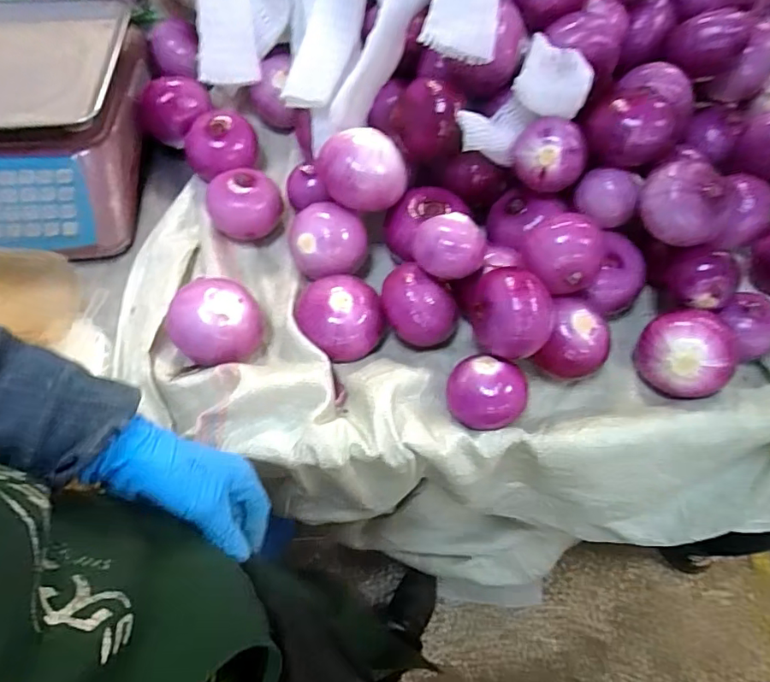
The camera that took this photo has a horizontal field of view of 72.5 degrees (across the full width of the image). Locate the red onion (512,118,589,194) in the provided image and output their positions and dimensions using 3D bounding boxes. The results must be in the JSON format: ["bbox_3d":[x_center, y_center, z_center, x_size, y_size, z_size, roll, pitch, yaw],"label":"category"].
[{"bbox_3d":[0.171,-0.193,0.542,0.069,0.056,0.054,23,66,12],"label":"red onion"}]

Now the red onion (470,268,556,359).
[{"bbox_3d":[0.116,-0.028,0.473,0.072,0.060,0.067,23,66,12],"label":"red onion"}]

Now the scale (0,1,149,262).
[{"bbox_3d":[-0.486,-0.271,0.647,0.353,0.094,0.348,-1,64,1],"label":"scale"}]

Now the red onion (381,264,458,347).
[{"bbox_3d":[0.035,-0.036,0.531,0.076,0.054,0.060,16,65,9],"label":"red onion"}]

